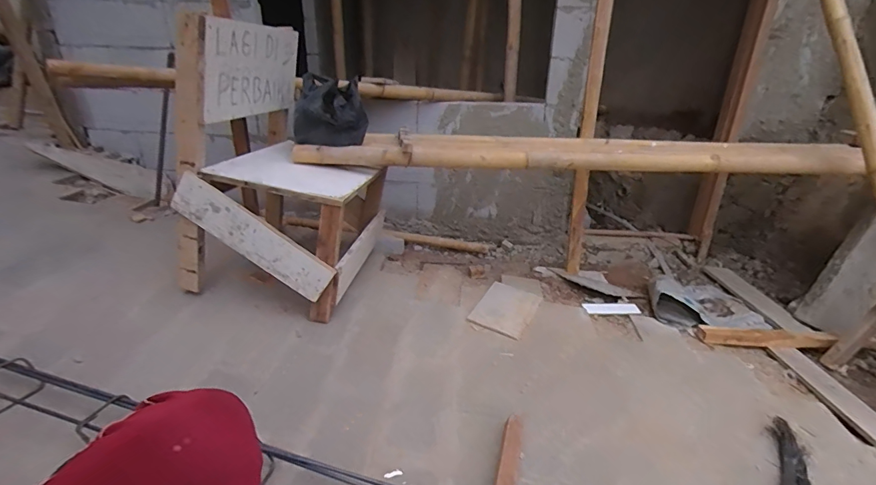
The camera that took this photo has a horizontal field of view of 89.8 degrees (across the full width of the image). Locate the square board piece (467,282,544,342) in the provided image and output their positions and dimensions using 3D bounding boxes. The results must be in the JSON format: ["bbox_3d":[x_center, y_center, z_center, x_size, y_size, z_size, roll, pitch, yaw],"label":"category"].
[{"bbox_3d":[0.226,0.214,1.459,0.179,0.004,0.304,18,28,20],"label":"square board piece"}]

